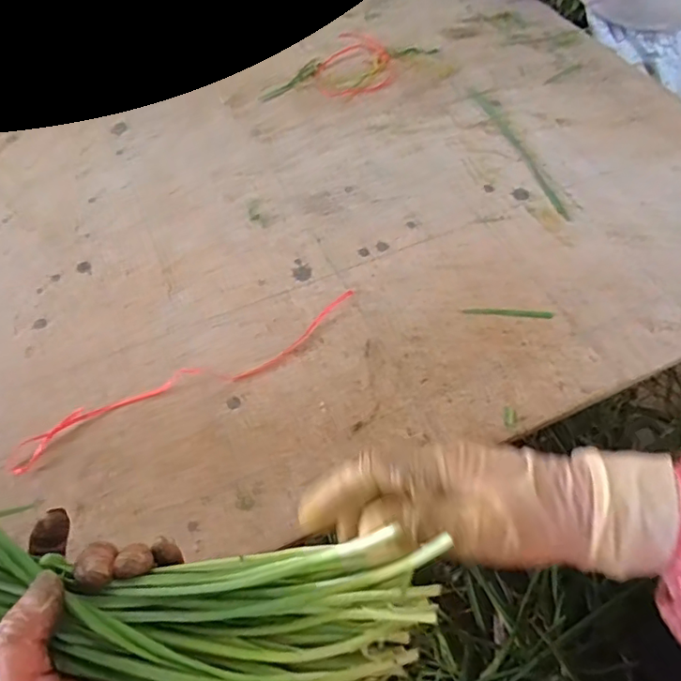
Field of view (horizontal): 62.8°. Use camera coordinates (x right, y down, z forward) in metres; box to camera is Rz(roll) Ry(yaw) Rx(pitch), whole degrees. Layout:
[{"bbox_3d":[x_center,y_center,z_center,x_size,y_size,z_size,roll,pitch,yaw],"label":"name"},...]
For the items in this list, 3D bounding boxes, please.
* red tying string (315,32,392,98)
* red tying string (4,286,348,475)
[{"bbox_3d":[0.016,-0.355,0.715,0.092,0.007,0.134,0,56,2],"label":"red tying string"},{"bbox_3d":[-0.114,0.030,0.455,0.297,0.006,0.034,-25,66,-15],"label":"red tying string"}]

